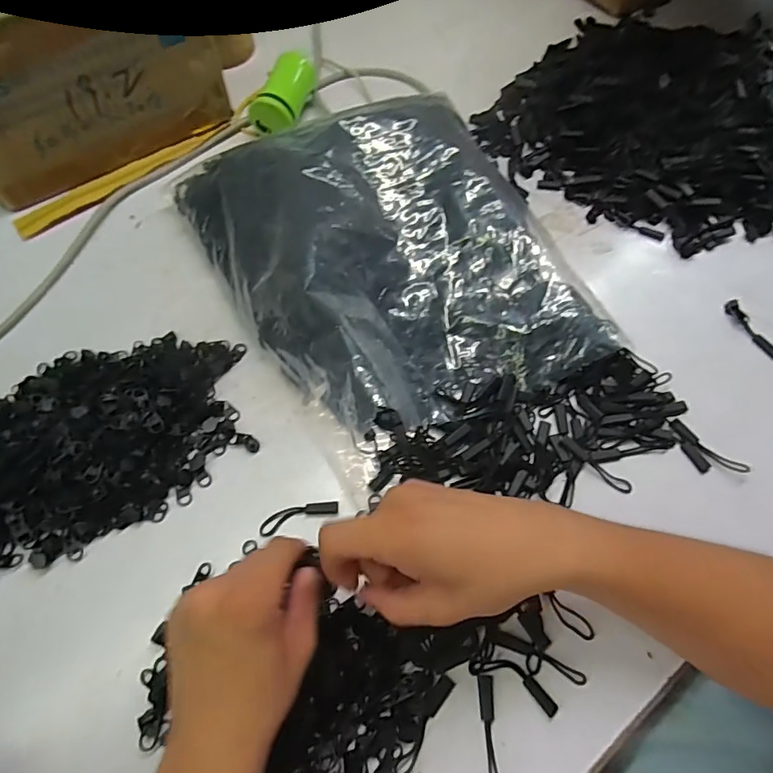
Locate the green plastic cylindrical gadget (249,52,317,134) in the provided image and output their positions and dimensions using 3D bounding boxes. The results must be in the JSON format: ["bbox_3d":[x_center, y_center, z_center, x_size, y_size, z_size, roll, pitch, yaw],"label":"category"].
[{"bbox_3d":[-0.111,-0.319,0.529,0.049,0.037,0.089,10,65,4],"label":"green plastic cylindrical gadget"}]

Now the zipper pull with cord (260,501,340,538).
[{"bbox_3d":[-0.064,0.094,0.356,0.057,0.004,0.014,-15,64,-10],"label":"zipper pull with cord"}]

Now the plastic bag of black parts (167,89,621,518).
[{"bbox_3d":[-0.001,-0.121,0.411,0.257,0.079,0.340,-28,67,-16],"label":"plastic bag of black parts"}]

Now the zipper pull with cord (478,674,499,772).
[{"bbox_3d":[0.063,0.208,0.294,0.009,0.008,0.059,1,63,-2],"label":"zipper pull with cord"}]

